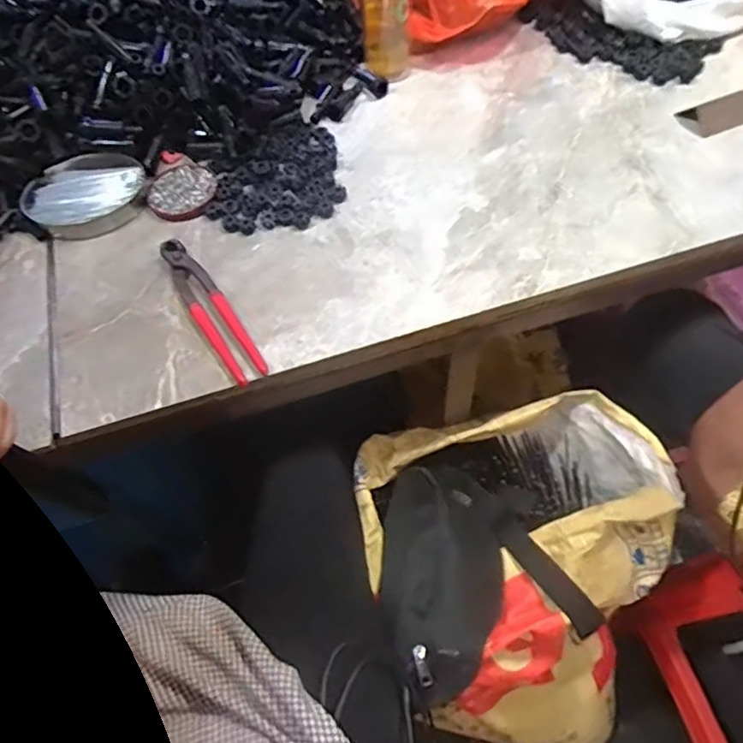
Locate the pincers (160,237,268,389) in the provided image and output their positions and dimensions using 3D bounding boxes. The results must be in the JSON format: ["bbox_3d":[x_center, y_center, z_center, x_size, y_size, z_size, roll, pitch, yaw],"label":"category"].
[{"bbox_3d":[-0.164,-0.065,0.620,0.037,0.018,0.196,-31,61,-14],"label":"pincers"}]

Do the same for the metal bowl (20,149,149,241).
[{"bbox_3d":[-0.329,-0.205,0.719,0.131,0.029,0.131,-2,58,3],"label":"metal bowl"}]

